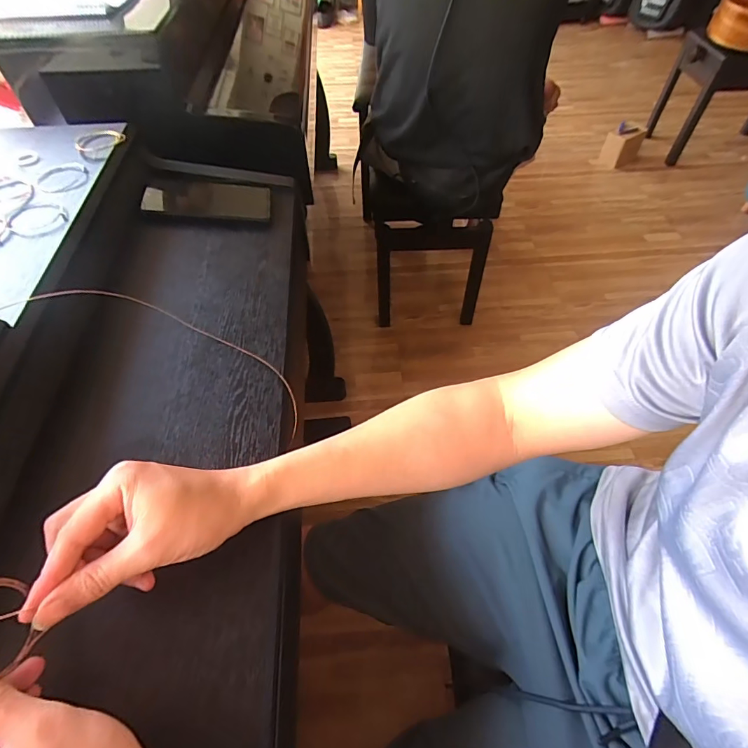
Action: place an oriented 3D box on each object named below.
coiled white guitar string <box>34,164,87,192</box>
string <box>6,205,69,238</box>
[{"bbox_3d":[-0.349,-0.216,0.473,0.053,0.005,0.056,-7,54,-4],"label":"coiled white guitar string"},{"bbox_3d":[-0.338,-0.154,0.428,0.051,0.005,0.055,-38,61,-24],"label":"string"}]

